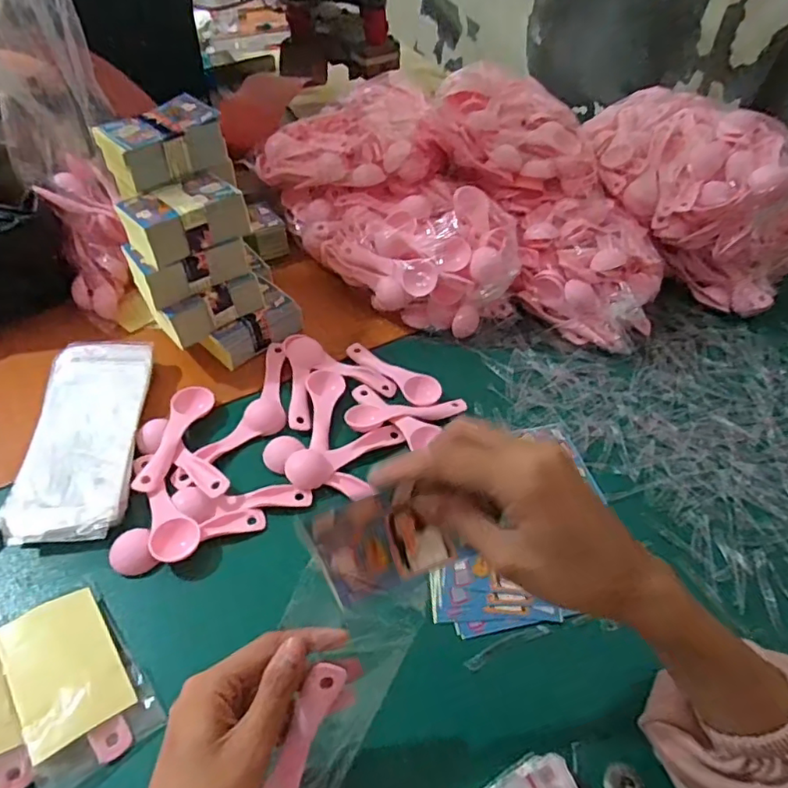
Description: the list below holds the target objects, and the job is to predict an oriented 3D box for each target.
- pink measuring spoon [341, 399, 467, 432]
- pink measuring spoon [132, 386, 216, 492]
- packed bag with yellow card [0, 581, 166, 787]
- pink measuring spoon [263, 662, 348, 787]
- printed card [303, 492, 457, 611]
[{"bbox_3d":[0.011,0.017,0.533,0.111,0.014,0.033,-10,50,-13],"label":"pink measuring spoon"},{"bbox_3d":[-0.188,0.037,0.491,0.033,0.012,0.109,7,48,2],"label":"pink measuring spoon"},{"bbox_3d":[-0.204,0.183,0.367,0.067,0.022,0.113,-29,56,-27],"label":"packed bag with yellow card"},{"bbox_3d":[-0.052,0.197,0.305,0.026,0.005,0.109,23,90,-2],"label":"pink measuring spoon"},{"bbox_3d":[-0.008,0.077,0.293,0.064,0.054,0.007,-25,16,2],"label":"printed card"}]

